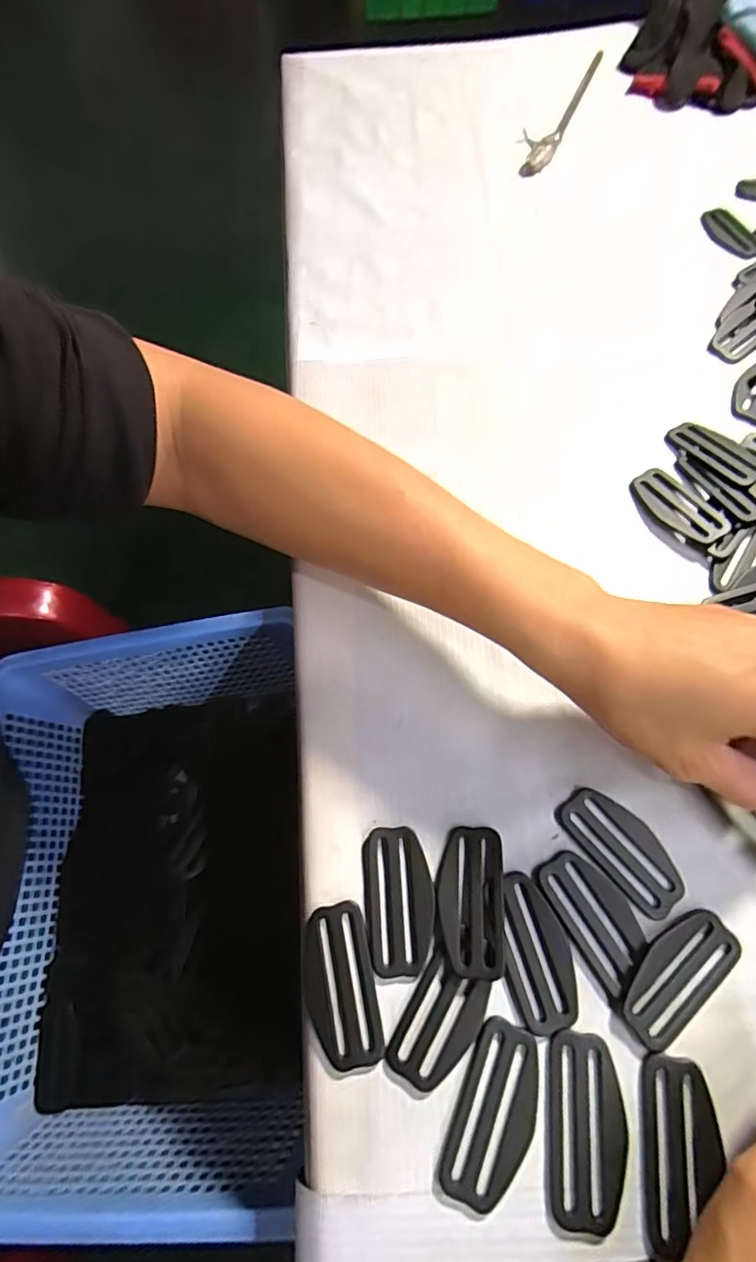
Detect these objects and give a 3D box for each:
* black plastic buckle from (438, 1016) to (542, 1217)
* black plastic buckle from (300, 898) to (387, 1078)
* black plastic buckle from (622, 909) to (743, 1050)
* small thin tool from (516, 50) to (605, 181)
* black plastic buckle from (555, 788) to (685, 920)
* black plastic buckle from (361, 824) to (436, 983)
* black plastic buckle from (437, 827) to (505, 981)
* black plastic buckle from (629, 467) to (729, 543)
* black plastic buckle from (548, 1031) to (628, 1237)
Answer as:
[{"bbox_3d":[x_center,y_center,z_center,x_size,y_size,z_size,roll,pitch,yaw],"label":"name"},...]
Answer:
[{"bbox_3d":[0.046,0.189,0.211,0.029,0.004,0.061,24,70,11],"label":"black plastic buckle"},{"bbox_3d":[-0.016,0.150,0.231,0.030,0.004,0.059,-11,67,-3],"label":"black plastic buckle"},{"bbox_3d":[0.126,0.144,0.228,0.057,0.004,0.027,-37,71,-13],"label":"black plastic buckle"},{"bbox_3d":[0.163,-0.478,0.490,0.035,0.010,0.212,20,69,10],"label":"small thin tool"},{"bbox_3d":[0.113,0.098,0.249,0.030,0.004,0.060,-40,72,-14],"label":"black plastic buckle"},{"bbox_3d":[0.009,0.119,0.241,0.030,0.004,0.058,-5,67,0],"label":"black plastic buckle"},{"bbox_3d":[0.041,0.118,0.239,0.028,0.006,0.059,3,67,3],"label":"black plastic buckle"},{"bbox_3d":[0.175,-0.072,0.318,0.057,0.011,0.034,42,74,17],"label":"black plastic buckle"},{"bbox_3d":[0.081,0.192,0.208,0.029,0.004,0.060,7,67,5],"label":"black plastic buckle"}]

